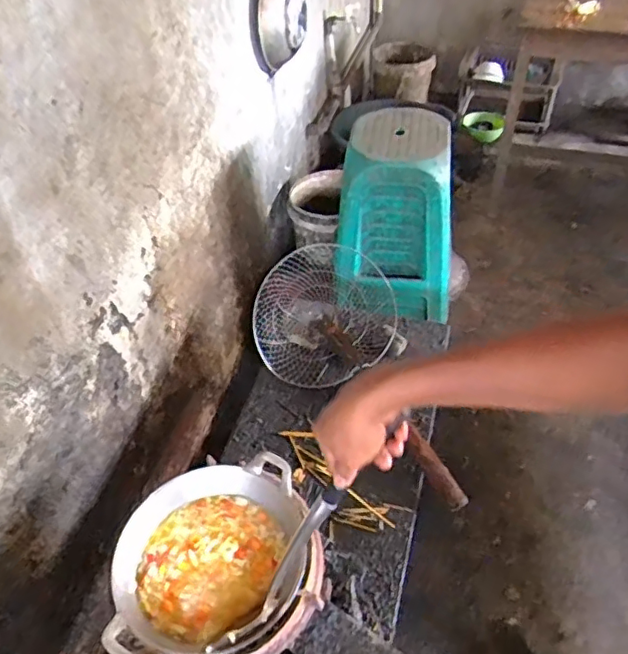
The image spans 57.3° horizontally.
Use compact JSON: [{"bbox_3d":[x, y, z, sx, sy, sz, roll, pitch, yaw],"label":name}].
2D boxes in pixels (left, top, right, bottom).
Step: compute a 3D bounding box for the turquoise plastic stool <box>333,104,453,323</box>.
[{"bbox_3d":[0.243,-0.314,1.594,0.312,0.463,0.320,9,47,12],"label":"turquoise plastic stool"}]

